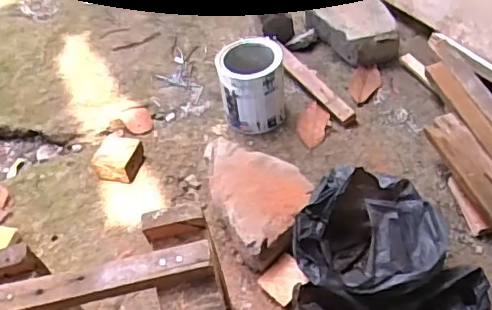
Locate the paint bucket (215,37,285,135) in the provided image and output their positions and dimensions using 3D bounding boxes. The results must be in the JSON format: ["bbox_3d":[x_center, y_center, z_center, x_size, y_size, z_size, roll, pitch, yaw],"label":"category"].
[{"bbox_3d":[0.011,-0.115,0.965,0.106,0.123,0.106,-3,51,3],"label":"paint bucket"}]

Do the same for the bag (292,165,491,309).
[{"bbox_3d":[0.183,0.144,0.730,0.237,0.120,0.217,8,53,11],"label":"bag"}]

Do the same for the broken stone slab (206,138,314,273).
[{"bbox_3d":[0.018,0.063,0.847,0.121,0.078,0.202,-25,54,-14],"label":"broken stone slab"}]

